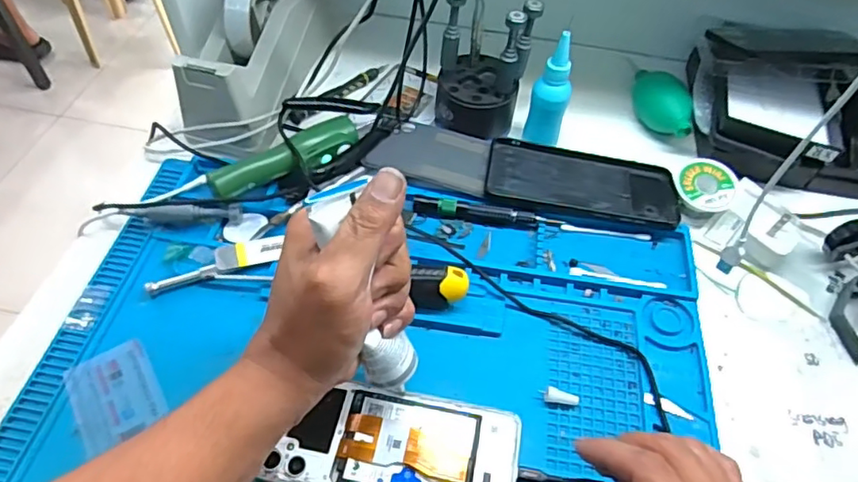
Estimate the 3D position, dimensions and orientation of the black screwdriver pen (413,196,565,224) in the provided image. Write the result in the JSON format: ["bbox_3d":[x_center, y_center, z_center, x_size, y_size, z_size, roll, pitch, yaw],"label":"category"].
[{"bbox_3d":[0.050,-0.024,0.493,0.127,0.011,0.014,11,53,5],"label":"black screwdriver pen"}]

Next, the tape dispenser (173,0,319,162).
[{"bbox_3d":[-0.163,-0.183,0.548,0.077,0.129,0.208,15,54,9],"label":"tape dispenser"}]

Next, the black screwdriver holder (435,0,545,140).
[{"bbox_3d":[0.050,-0.166,0.518,0.079,0.112,0.064,5,53,1],"label":"black screwdriver holder"}]

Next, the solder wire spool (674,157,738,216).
[{"bbox_3d":[0.242,-0.046,0.503,0.051,0.022,0.051,35,59,21],"label":"solder wire spool"}]

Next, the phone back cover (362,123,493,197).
[{"bbox_3d":[0.005,-0.082,0.528,0.107,0.010,0.072,15,54,8],"label":"phone back cover"}]

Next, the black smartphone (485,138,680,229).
[{"bbox_3d":[0.139,-0.056,0.518,0.168,0.009,0.088,12,48,4],"label":"black smartphone"}]

